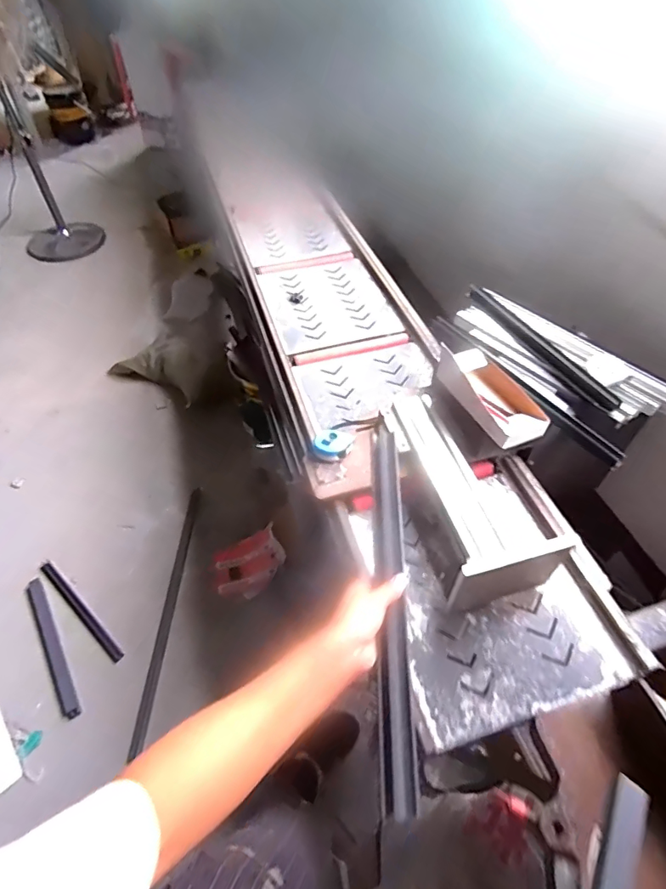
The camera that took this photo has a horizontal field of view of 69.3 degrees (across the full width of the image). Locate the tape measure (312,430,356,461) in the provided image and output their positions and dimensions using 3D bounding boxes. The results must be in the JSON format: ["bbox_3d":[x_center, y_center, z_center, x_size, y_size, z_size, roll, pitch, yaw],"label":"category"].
[{"bbox_3d":[0.000,0.002,0.934,0.063,0.036,0.071,22,54,18],"label":"tape measure"}]

